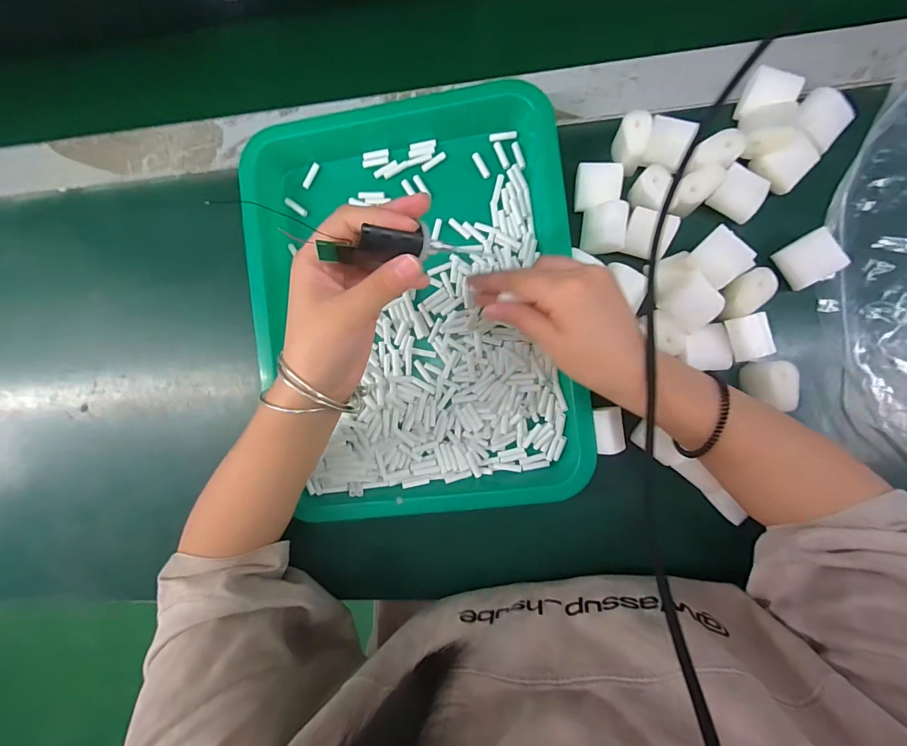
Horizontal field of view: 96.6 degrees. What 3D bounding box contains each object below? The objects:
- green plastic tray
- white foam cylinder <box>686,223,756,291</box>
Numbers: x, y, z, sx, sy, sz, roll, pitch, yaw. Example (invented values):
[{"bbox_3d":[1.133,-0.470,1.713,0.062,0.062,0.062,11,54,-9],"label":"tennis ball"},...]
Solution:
[{"bbox_3d":[-0.036,-0.059,0.333,0.258,0.030,0.340,-6,86,6],"label":"green plastic tray"},{"bbox_3d":[0.197,-0.083,0.307,0.034,0.033,0.036,-41,85,4],"label":"white foam cylinder"}]

